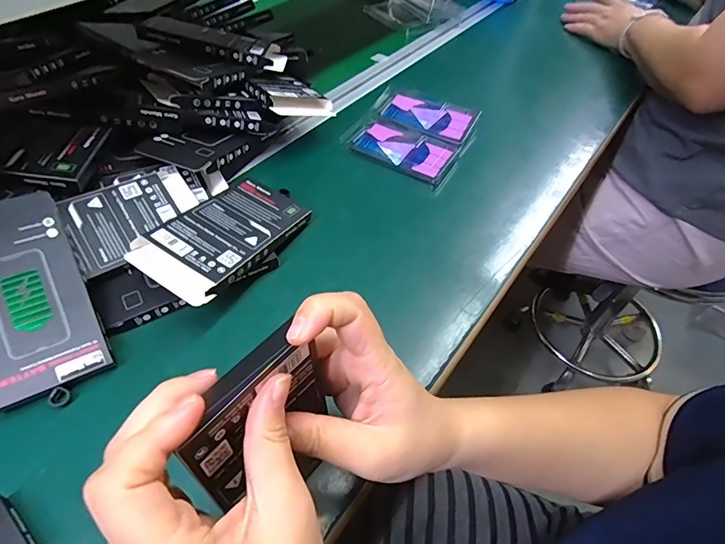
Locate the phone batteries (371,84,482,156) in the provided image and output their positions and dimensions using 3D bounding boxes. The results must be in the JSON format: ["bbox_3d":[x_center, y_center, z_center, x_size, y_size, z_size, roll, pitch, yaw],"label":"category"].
[{"bbox_3d":[0.080,-0.201,0.549,0.132,0.008,0.074,25,55,16],"label":"phone batteries"}]

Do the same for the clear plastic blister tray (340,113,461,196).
[{"bbox_3d":[0.045,-0.146,0.513,0.131,0.013,0.077,25,55,16],"label":"clear plastic blister tray"}]

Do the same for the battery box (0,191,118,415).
[{"bbox_3d":[-0.250,0.018,0.322,0.076,0.008,0.157,-23,79,-24],"label":"battery box"}]

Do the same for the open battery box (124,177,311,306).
[{"bbox_3d":[-0.117,-0.037,0.383,0.078,0.012,0.158,31,44,11],"label":"open battery box"}]

